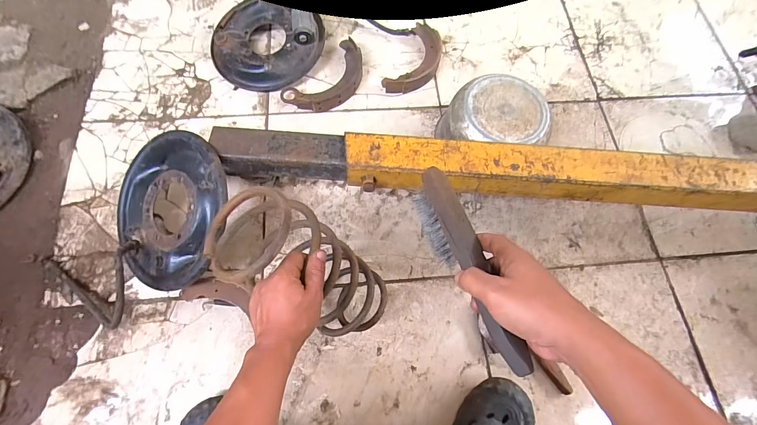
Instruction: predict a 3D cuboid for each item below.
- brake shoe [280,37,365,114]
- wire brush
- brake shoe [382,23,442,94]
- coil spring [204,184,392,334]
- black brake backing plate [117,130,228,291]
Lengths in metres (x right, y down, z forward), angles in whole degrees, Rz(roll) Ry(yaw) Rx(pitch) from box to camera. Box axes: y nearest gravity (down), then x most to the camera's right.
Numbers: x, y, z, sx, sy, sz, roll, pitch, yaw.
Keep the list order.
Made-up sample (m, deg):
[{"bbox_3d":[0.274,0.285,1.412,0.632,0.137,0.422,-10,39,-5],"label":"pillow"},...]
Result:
[{"bbox_3d":[-0.115,-0.314,0.851,0.124,0.032,0.226,43,74,12],"label":"brake shoe"},{"bbox_3d":[0.091,0.050,0.370,0.044,0.037,0.225,-16,59,-8],"label":"wire brush"},{"bbox_3d":[0.094,-0.369,0.874,0.101,0.038,0.214,27,71,7],"label":"brake shoe"},{"bbox_3d":[-0.080,0.092,0.512,0.100,0.308,0.126,10,64,43],"label":"coil spring"},{"bbox_3d":[-0.370,-0.009,0.632,0.259,0.031,0.261,-2,85,24],"label":"black brake backing plate"}]

